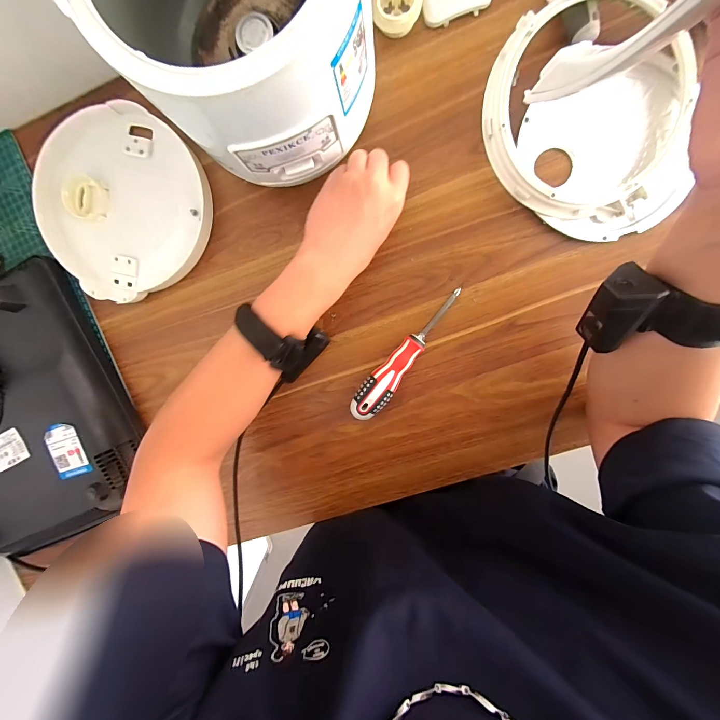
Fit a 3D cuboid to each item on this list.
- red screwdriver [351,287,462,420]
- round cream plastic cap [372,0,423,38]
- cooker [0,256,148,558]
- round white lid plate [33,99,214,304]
[{"bbox_3d":[0.055,-0.006,0.374,0.033,0.036,0.181,40,98,0],"label":"red screwdriver"},{"bbox_3d":[0.040,-0.374,0.341,0.050,0.021,0.044,1,97,5],"label":"round cream plastic cap"},{"bbox_3d":[-0.435,0.074,0.409,0.252,0.071,0.318,-26,94,8],"label":"cooker"},{"bbox_3d":[-0.281,-0.183,0.385,0.196,0.030,0.200,1,97,5],"label":"round white lid plate"}]

